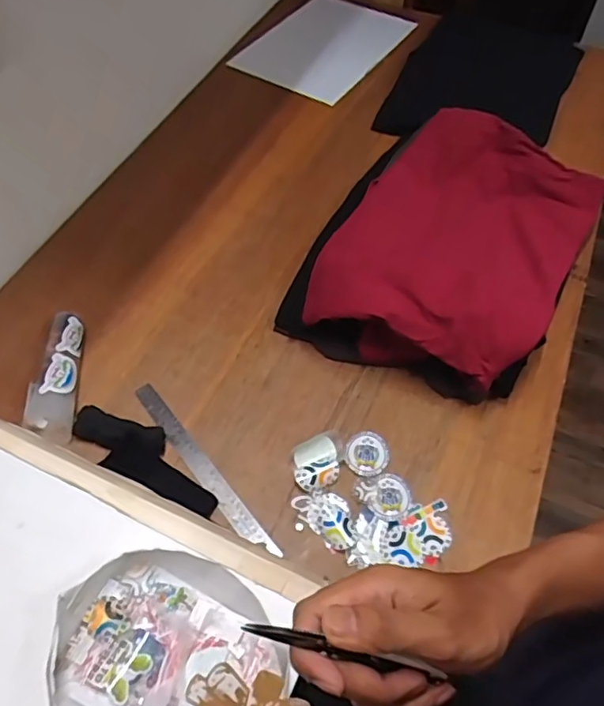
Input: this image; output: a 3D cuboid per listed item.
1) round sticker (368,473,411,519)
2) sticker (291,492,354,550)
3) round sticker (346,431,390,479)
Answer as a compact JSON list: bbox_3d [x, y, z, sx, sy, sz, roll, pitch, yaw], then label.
[{"bbox_3d":[0.115,0.189,0.753,0.054,0.004,0.062,18,57,12],"label":"round sticker"},{"bbox_3d":[0.034,0.210,0.737,0.053,0.010,0.092,-42,64,-11],"label":"sticker"},{"bbox_3d":[0.090,0.139,0.784,0.059,0.006,0.062,19,67,6],"label":"round sticker"}]

